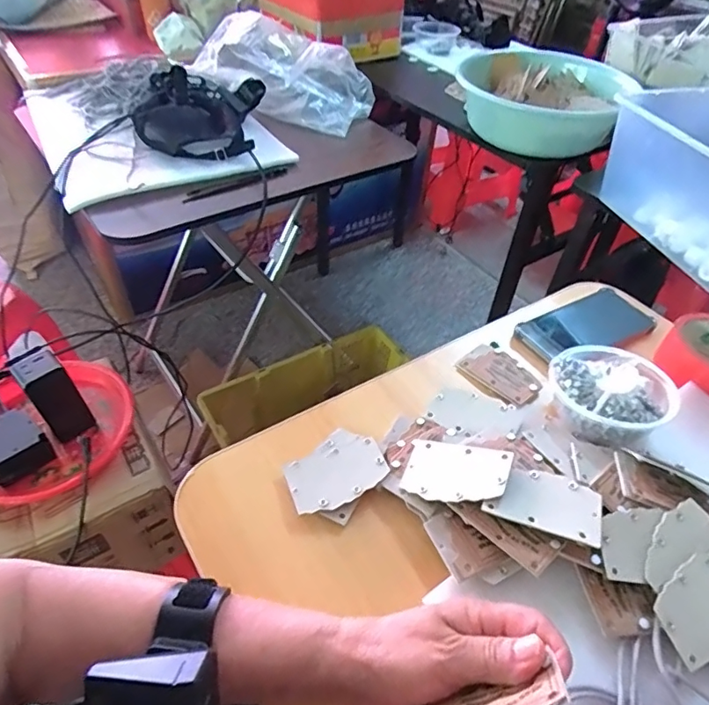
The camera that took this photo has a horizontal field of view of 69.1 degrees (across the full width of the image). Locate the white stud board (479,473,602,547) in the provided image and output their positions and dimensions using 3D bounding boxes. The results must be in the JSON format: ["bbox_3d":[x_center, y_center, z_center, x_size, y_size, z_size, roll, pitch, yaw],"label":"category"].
[{"bbox_3d":[0.149,0.114,0.401,0.081,0.005,0.055,17,40,17],"label":"white stud board"}]

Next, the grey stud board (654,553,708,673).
[{"bbox_3d":[0.252,0.179,0.366,0.083,0.004,0.054,-18,62,-18],"label":"grey stud board"}]

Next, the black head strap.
[{"bbox_3d":[-0.280,-0.451,0.941,0.208,0.081,0.286,0,45,-4],"label":"black head strap"}]

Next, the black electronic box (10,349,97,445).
[{"bbox_3d":[-0.418,0.063,0.720,0.054,0.124,0.054,-33,56,-30],"label":"black electronic box"}]

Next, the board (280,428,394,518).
[{"bbox_3d":[-0.018,0.101,0.447,0.086,0.011,0.066,-23,52,-21],"label":"board"}]

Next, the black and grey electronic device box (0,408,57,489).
[{"bbox_3d":[-0.461,0.126,0.695,0.083,0.040,0.069,35,53,27],"label":"black and grey electronic device box"}]

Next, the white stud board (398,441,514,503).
[{"bbox_3d":[0.083,0.098,0.425,0.086,0.005,0.053,-3,43,29],"label":"white stud board"}]

